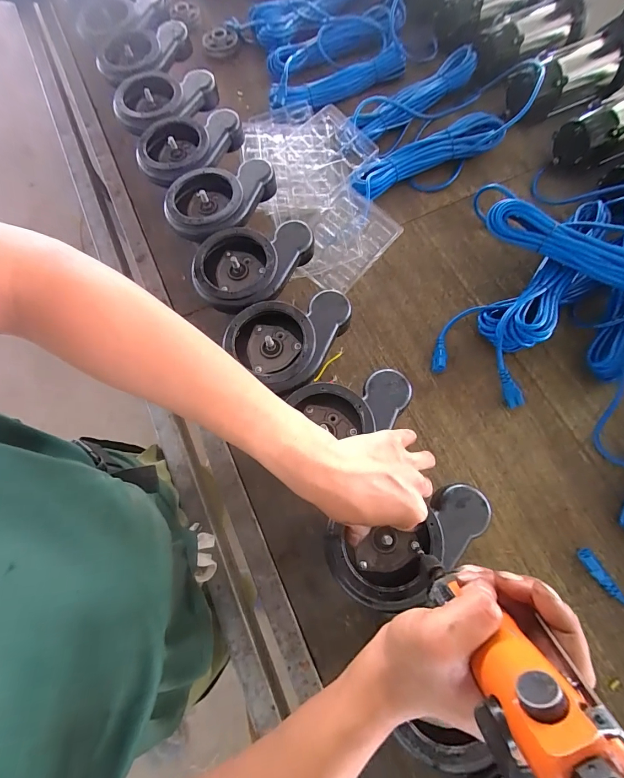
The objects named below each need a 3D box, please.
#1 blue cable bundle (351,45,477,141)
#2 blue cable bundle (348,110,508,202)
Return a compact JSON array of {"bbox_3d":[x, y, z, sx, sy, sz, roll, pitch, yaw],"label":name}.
[{"bbox_3d":[0.221,-0.637,0.784,0.334,0.058,0.068,-39,74,-11],"label":"blue cable bundle"},{"bbox_3d":[0.230,-0.465,0.731,0.348,0.053,0.088,-29,72,-8],"label":"blue cable bundle"}]

